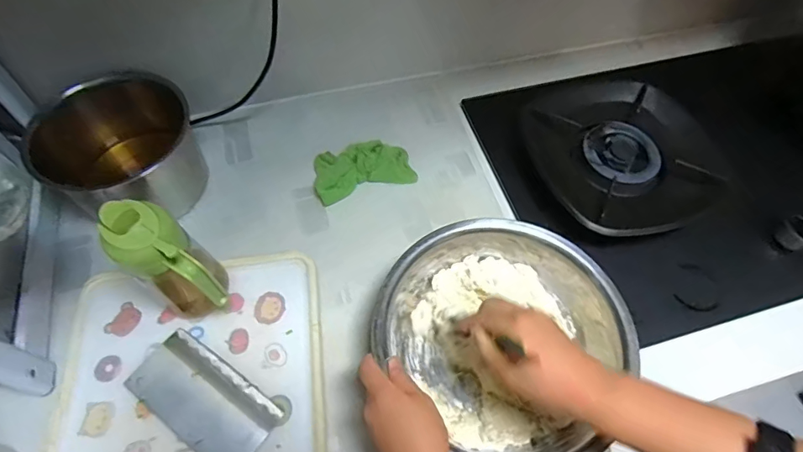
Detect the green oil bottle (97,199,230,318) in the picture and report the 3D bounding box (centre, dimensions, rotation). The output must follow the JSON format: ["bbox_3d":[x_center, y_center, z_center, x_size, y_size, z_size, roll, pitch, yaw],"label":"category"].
[{"bbox_3d":[-0.230,0.049,0.491,0.072,0.194,0.073,1,58,-2],"label":"green oil bottle"}]

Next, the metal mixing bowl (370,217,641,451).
[{"bbox_3d":[0.107,0.118,0.531,0.238,0.106,0.225,1,58,-2],"label":"metal mixing bowl"}]

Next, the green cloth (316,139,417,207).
[{"bbox_3d":[-0.052,-0.083,0.677,0.143,0.039,0.085,-6,58,-6],"label":"green cloth"}]

